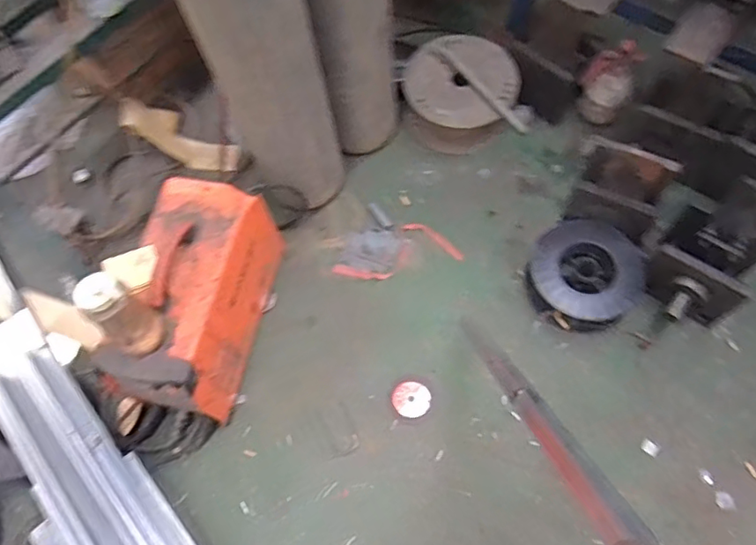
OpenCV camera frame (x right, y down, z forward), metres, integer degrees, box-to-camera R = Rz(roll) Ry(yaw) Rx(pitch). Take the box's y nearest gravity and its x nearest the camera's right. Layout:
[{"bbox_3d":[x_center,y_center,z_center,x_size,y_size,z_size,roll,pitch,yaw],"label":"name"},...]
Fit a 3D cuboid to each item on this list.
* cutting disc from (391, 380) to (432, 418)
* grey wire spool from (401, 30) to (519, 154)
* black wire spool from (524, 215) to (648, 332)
[{"bbox_3d":[0.079,0.298,1.339,0.089,0.012,0.083,-1,65,3],"label":"cutting disc"},{"bbox_3d":[0.228,-0.494,1.590,0.303,0.199,0.263,14,67,9],"label":"grey wire spool"},{"bbox_3d":[0.501,0.011,1.383,0.262,0.150,0.243,-1,65,3],"label":"black wire spool"}]

